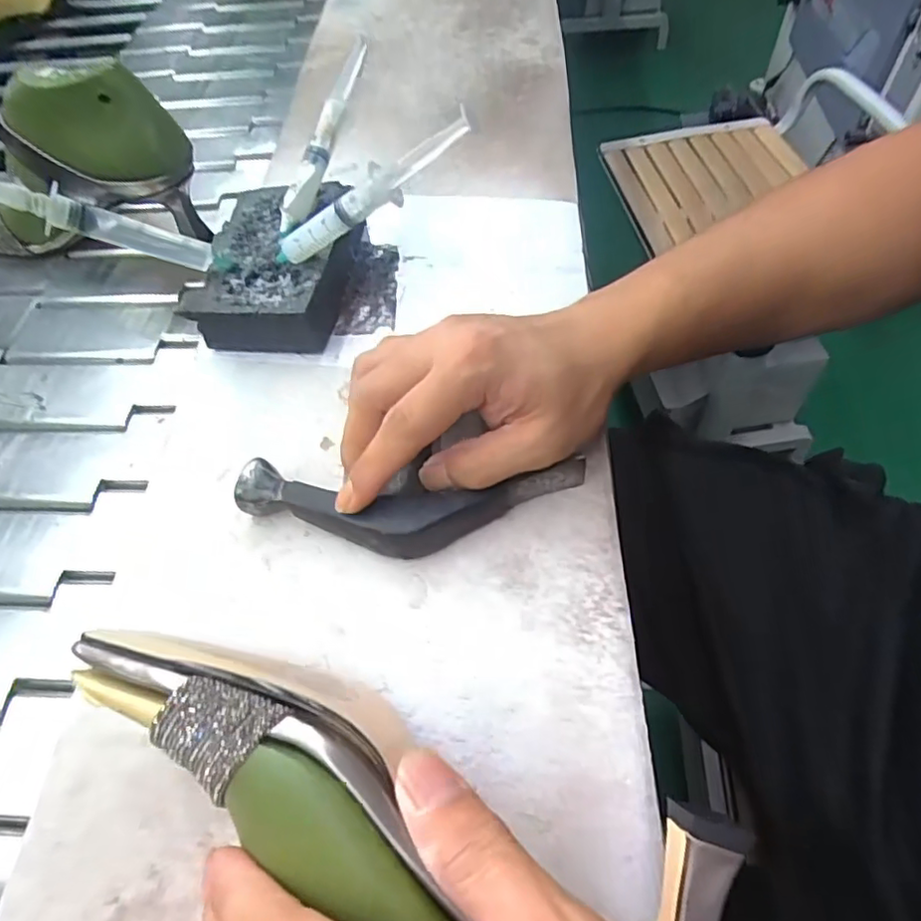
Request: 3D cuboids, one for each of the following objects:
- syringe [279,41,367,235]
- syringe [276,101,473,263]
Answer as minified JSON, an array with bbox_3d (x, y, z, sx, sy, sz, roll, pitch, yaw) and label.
[{"bbox_3d":[-0.089,-0.208,0.391,0.013,0.016,0.128,22,90,17],"label":"syringe"},{"bbox_3d":[-0.051,-0.146,0.335,0.143,0.021,0.013,-21,50,30],"label":"syringe"}]

